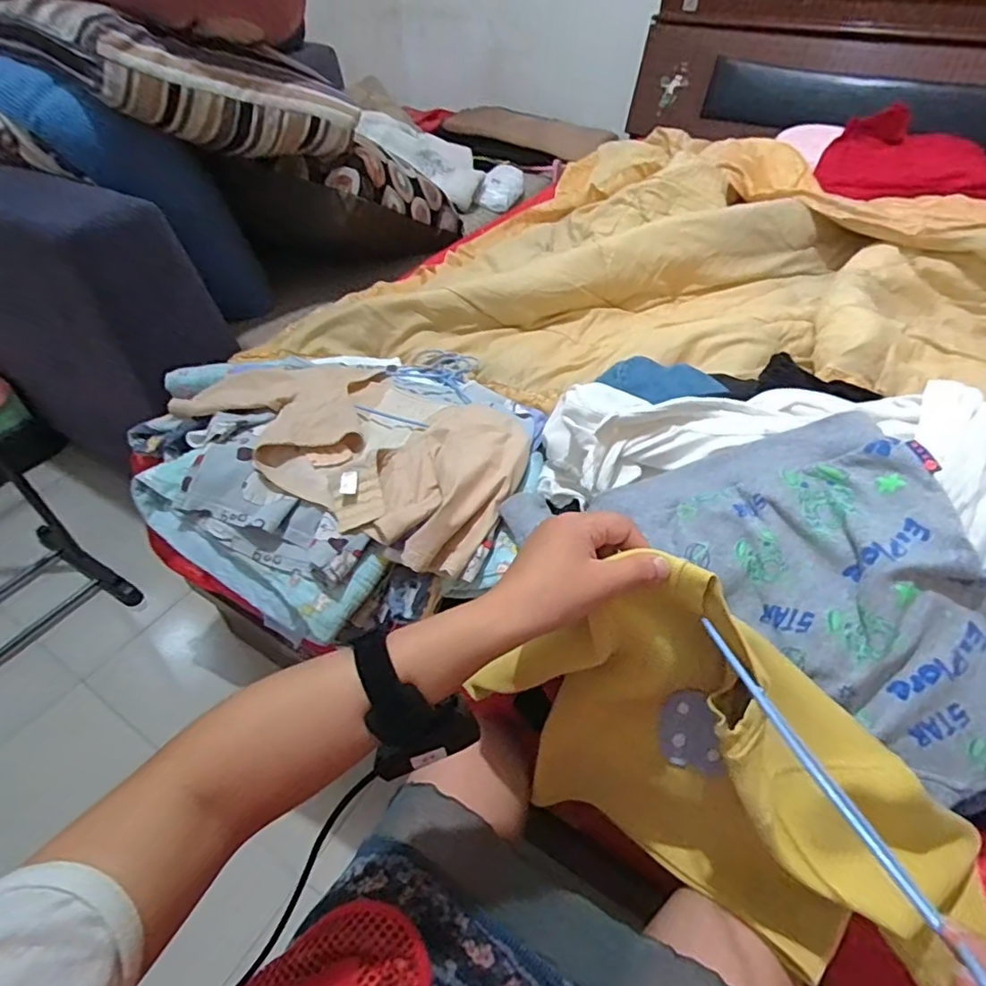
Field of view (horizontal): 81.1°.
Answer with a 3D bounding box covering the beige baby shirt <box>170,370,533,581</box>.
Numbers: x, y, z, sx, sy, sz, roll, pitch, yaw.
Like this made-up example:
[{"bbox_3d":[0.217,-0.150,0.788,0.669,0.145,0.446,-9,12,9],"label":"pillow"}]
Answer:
[{"bbox_3d":[-0.182,-0.083,0.698,0.484,0.062,0.222,25,51,23],"label":"beige baby shirt"}]

